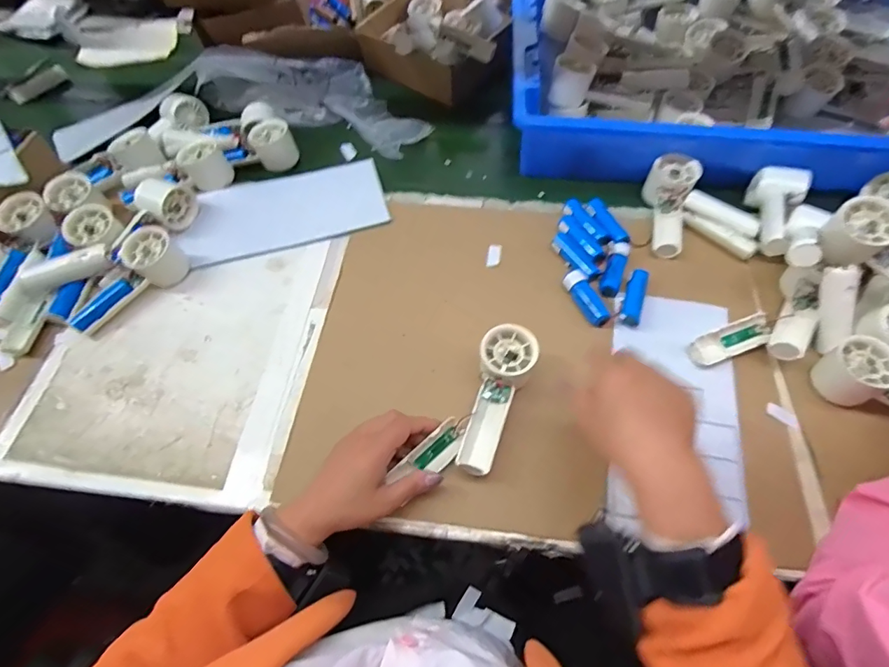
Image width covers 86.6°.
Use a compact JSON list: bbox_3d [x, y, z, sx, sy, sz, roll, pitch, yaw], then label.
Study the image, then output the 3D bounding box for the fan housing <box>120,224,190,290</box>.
[{"bbox_3d":[-0.361,-0.094,0.589,0.061,0.058,0.049,-40,65,-20],"label":"fan housing"}]

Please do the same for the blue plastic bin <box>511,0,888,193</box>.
[{"bbox_3d":[0.421,-0.401,0.694,0.632,0.139,0.398,4,59,4],"label":"blue plastic bin"}]

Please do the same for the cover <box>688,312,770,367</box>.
[{"bbox_3d":[0.319,0.007,0.522,0.101,0.016,0.032,-21,60,-11],"label":"cover"}]

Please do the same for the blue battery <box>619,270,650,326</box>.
[{"bbox_3d":[0.225,-0.043,0.555,0.023,0.014,0.072,19,61,13],"label":"blue battery"}]

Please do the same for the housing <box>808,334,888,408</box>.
[{"bbox_3d":[0.423,0.039,0.484,0.053,0.052,0.056,-1,59,1],"label":"housing"}]

